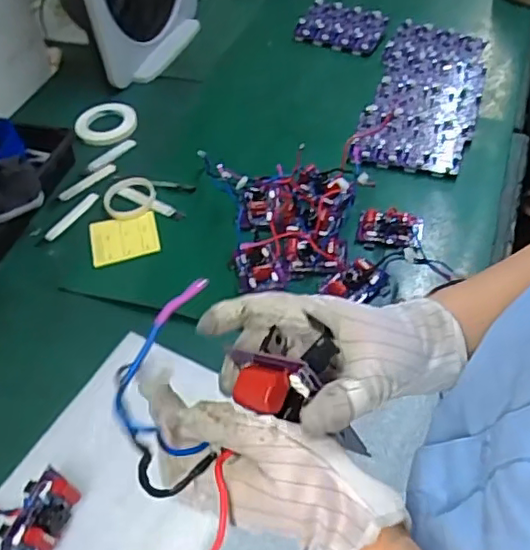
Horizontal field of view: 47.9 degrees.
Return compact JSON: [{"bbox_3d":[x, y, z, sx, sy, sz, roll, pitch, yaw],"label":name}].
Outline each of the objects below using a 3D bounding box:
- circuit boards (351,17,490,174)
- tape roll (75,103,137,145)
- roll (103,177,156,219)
[{"bbox_3d":[0.313,-0.357,1.165,0.199,0.038,0.431,11,52,15],"label":"circuit boards"},{"bbox_3d":[-0.319,-0.304,1.192,0.122,0.020,0.122,-3,50,4],"label":"tape roll"},{"bbox_3d":[-0.234,-0.135,1.035,0.088,0.012,0.095,-3,50,4],"label":"roll"}]

